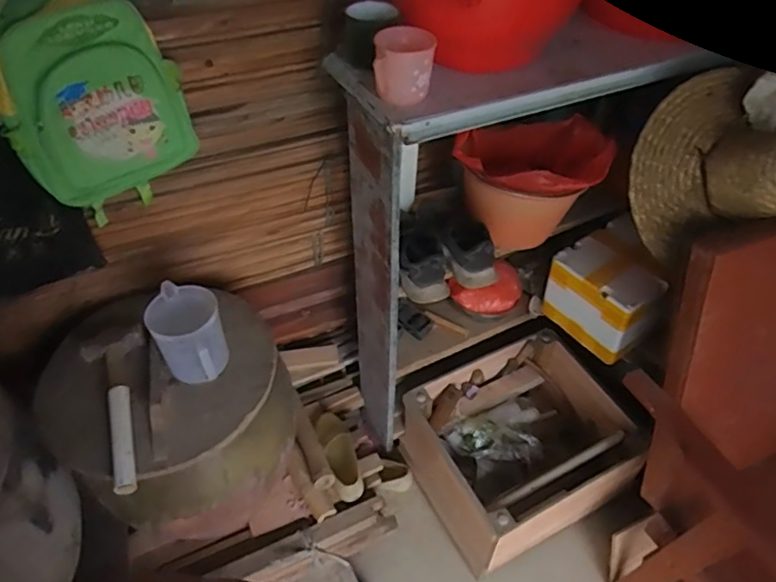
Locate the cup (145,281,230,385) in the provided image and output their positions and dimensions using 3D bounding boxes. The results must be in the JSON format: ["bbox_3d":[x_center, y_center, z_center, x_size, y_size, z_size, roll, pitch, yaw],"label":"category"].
[{"bbox_3d":[-0.367,0.089,1.044,0.118,0.144,0.166,-20,49,-21],"label":"cup"}]

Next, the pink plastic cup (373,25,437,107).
[{"bbox_3d":[0.026,-0.348,0.878,0.089,0.092,0.086,1,45,-1],"label":"pink plastic cup"}]

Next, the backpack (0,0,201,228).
[{"bbox_3d":[-0.459,-0.291,0.893,0.255,0.349,0.069,-21,50,-21],"label":"backpack"}]

